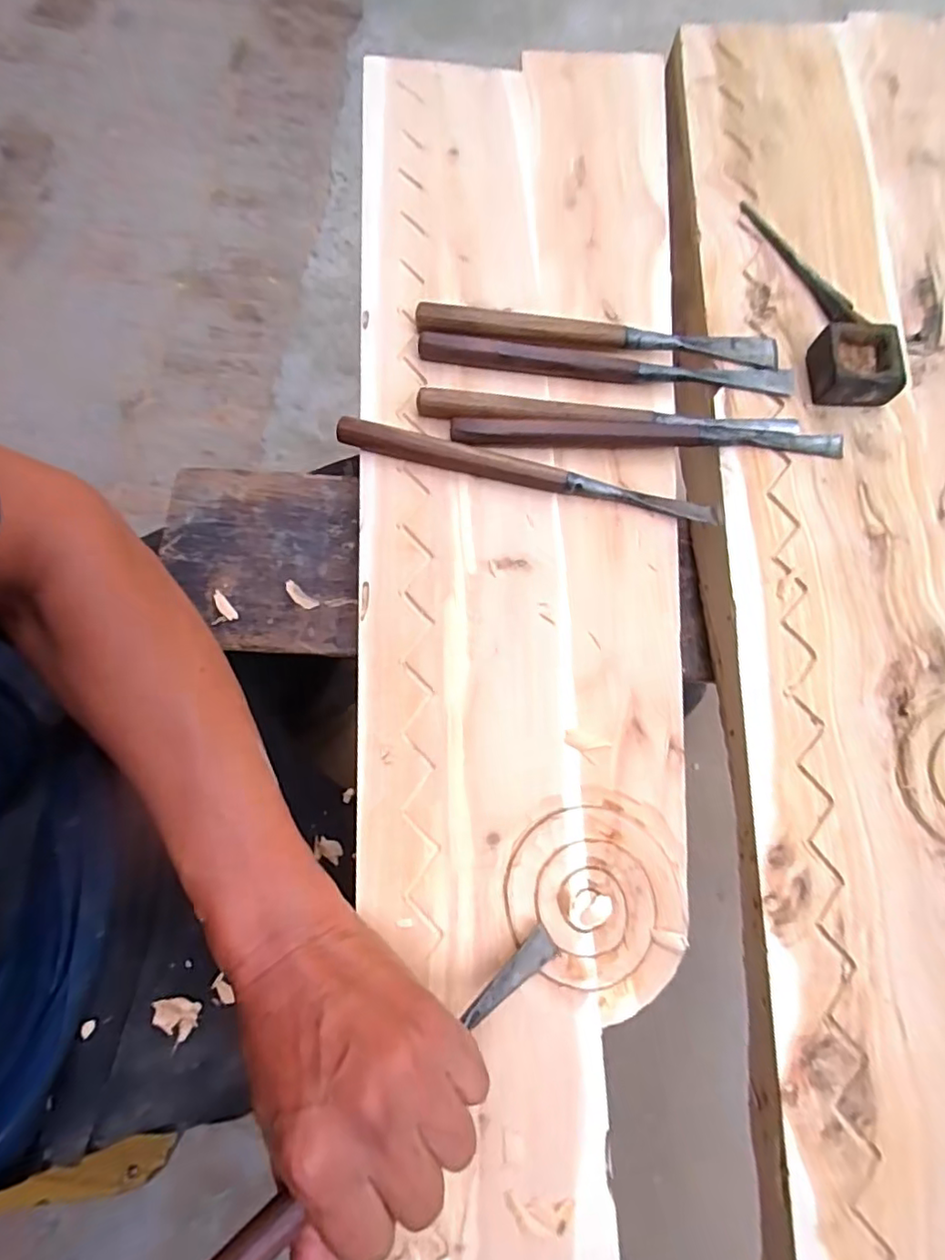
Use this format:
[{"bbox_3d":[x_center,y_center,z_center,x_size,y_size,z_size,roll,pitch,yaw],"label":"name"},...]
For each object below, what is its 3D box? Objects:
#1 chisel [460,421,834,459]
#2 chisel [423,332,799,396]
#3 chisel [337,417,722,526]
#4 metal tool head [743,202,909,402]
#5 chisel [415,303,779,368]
[{"bbox_3d":[0.115,-0.128,0.395,0.254,0.015,0.017,2,75,1],"label":"chisel"},{"bbox_3d":[0.091,-0.182,0.405,0.250,0.015,0.016,6,75,2],"label":"chisel"},{"bbox_3d":[0.037,-0.105,0.390,0.252,0.018,0.017,11,75,3],"label":"chisel"},{"bbox_3d":[0.241,-0.236,0.414,0.049,0.029,0.177,-10,75,-2],"label":"metal tool head"},{"bbox_3d":[0.088,-0.207,0.421,0.252,0.014,0.024,5,75,2],"label":"chisel"}]

